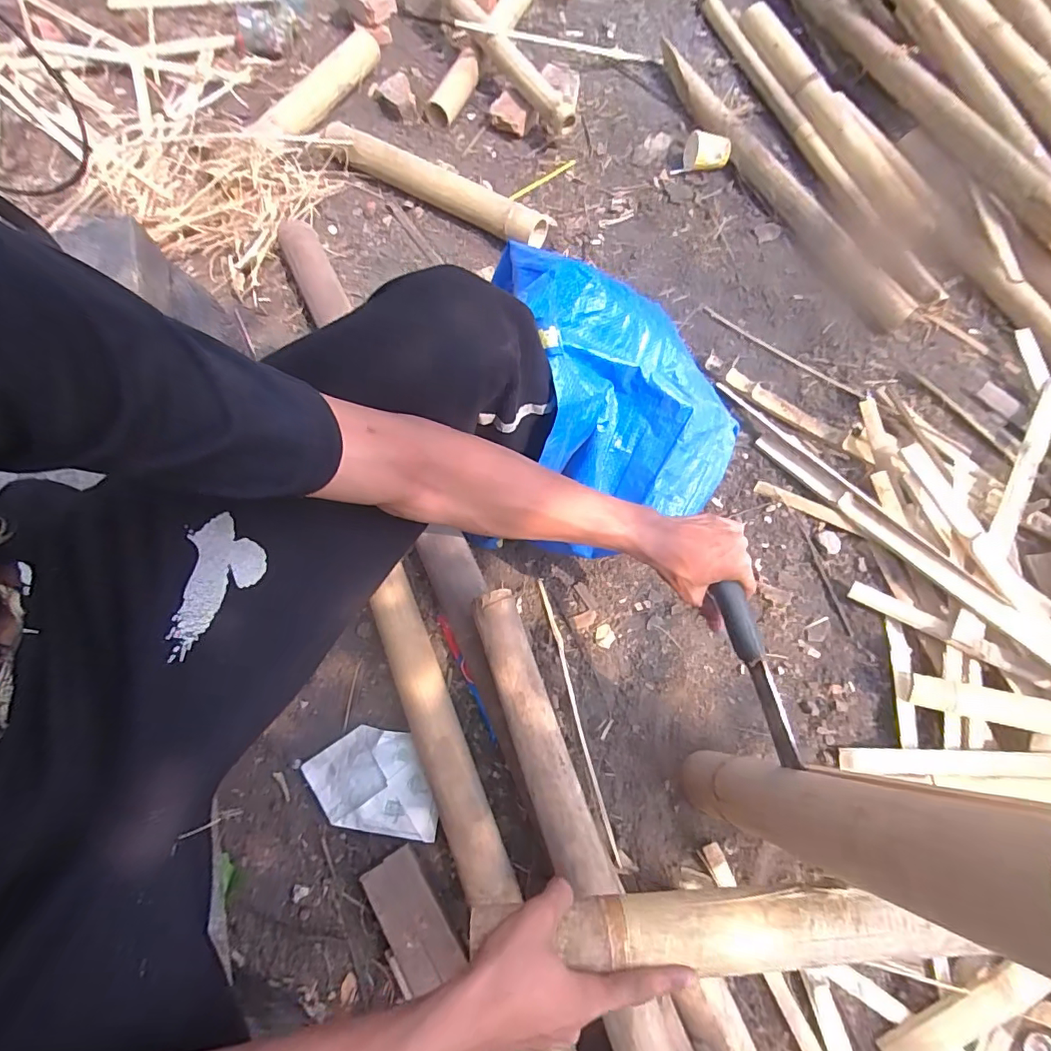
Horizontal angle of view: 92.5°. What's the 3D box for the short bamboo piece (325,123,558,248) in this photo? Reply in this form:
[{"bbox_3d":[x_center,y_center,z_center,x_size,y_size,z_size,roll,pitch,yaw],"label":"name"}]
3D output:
[{"bbox_3d":[-0.186,-0.694,1.038,0.508,0.077,0.081,25,74,8],"label":"short bamboo piece"}]

